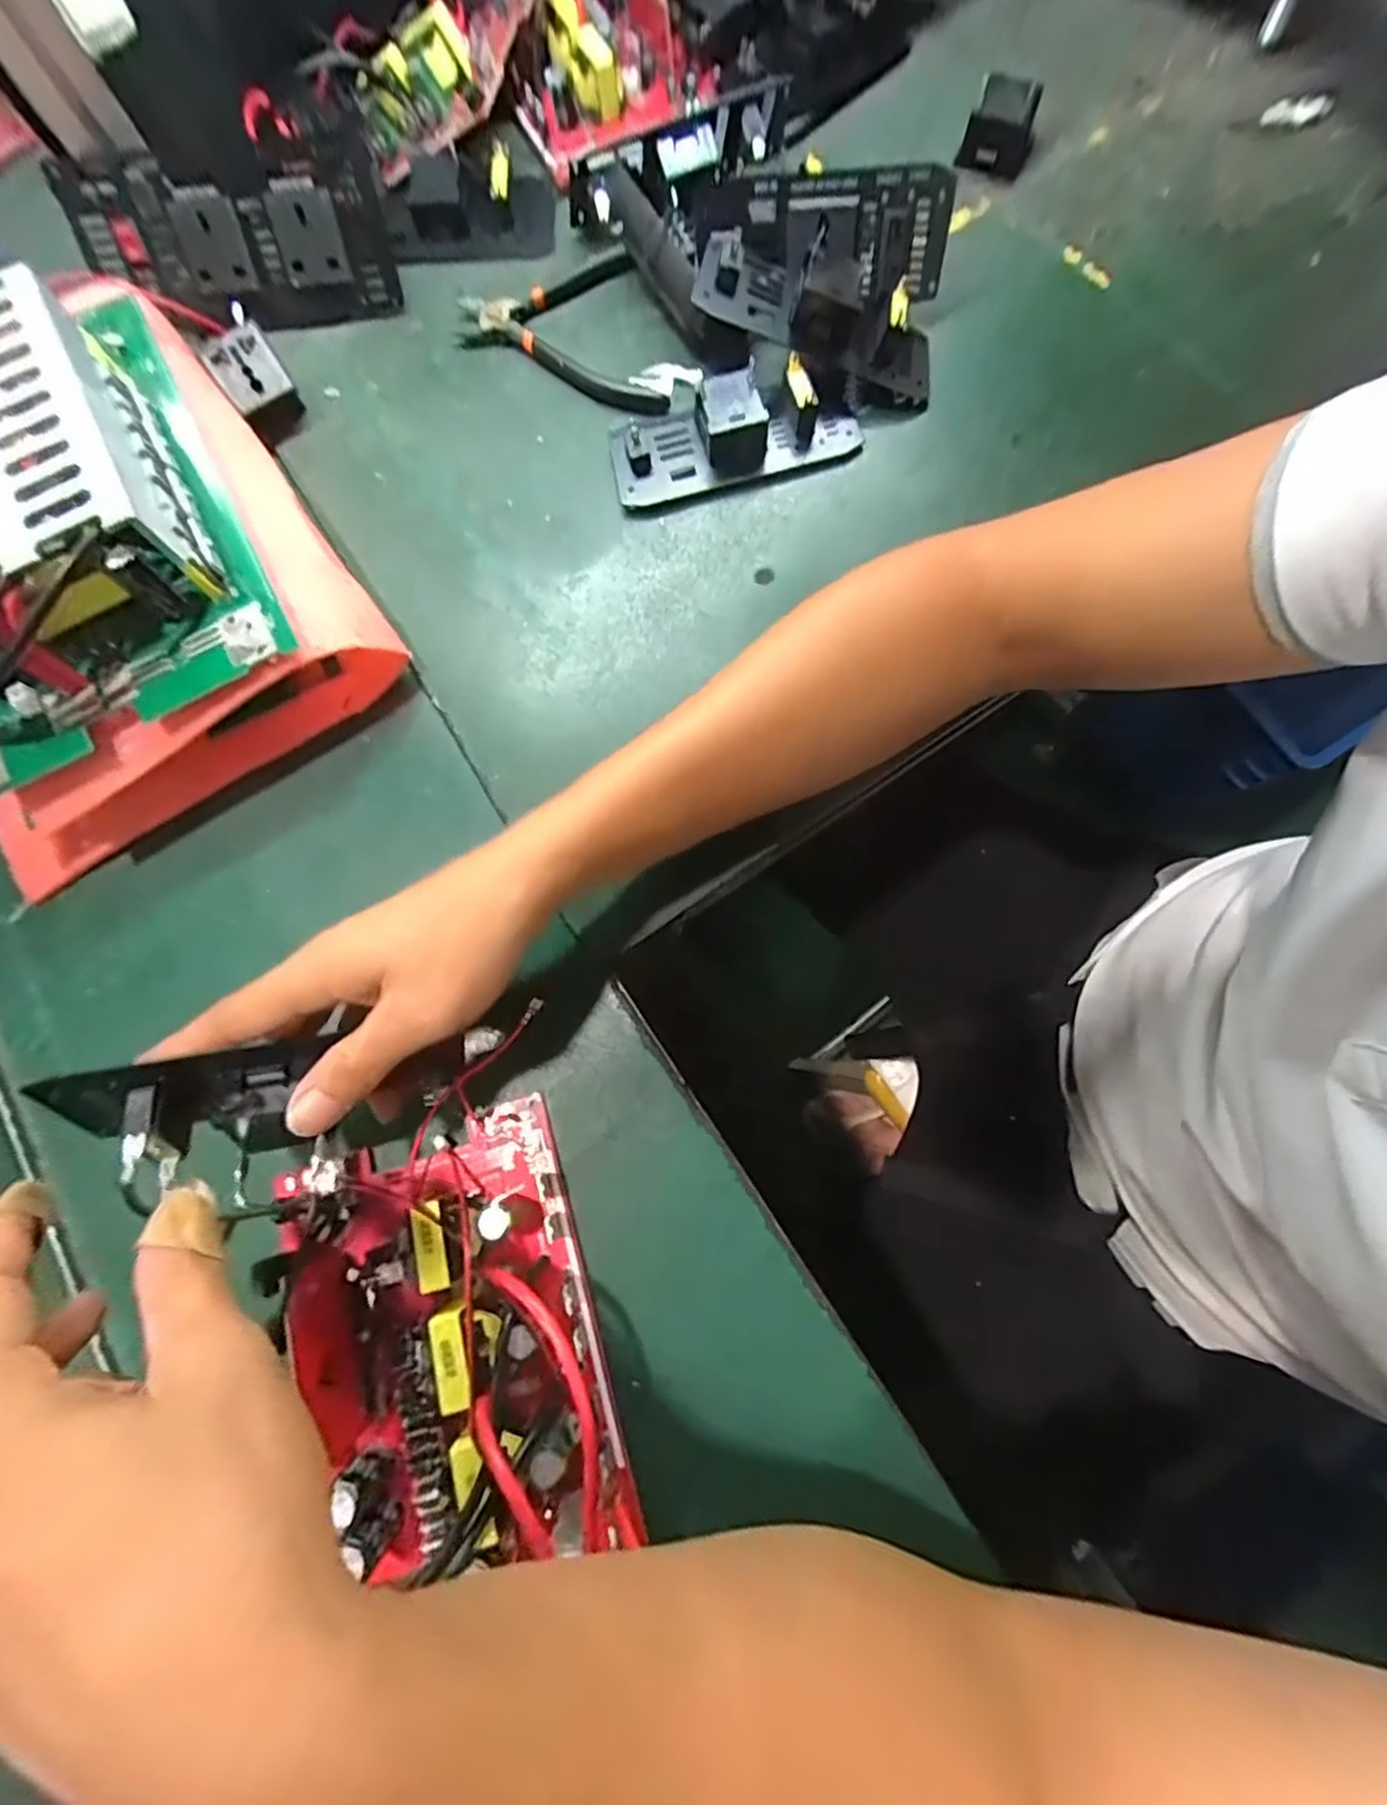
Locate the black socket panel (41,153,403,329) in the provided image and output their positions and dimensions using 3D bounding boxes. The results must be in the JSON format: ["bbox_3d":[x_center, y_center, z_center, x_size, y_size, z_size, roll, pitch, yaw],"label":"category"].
[{"bbox_3d":[-0.280,-0.403,0.410,0.183,0.070,0.021,1,39,-1],"label":"black socket panel"}]

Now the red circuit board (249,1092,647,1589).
[{"bbox_3d":[-0.109,0.180,0.271,0.127,0.063,0.164,-17,77,-2],"label":"red circuit board"}]

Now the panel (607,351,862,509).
[{"bbox_3d":[0.022,-0.274,0.382,0.138,0.035,0.056,-14,76,-1],"label":"panel"}]

